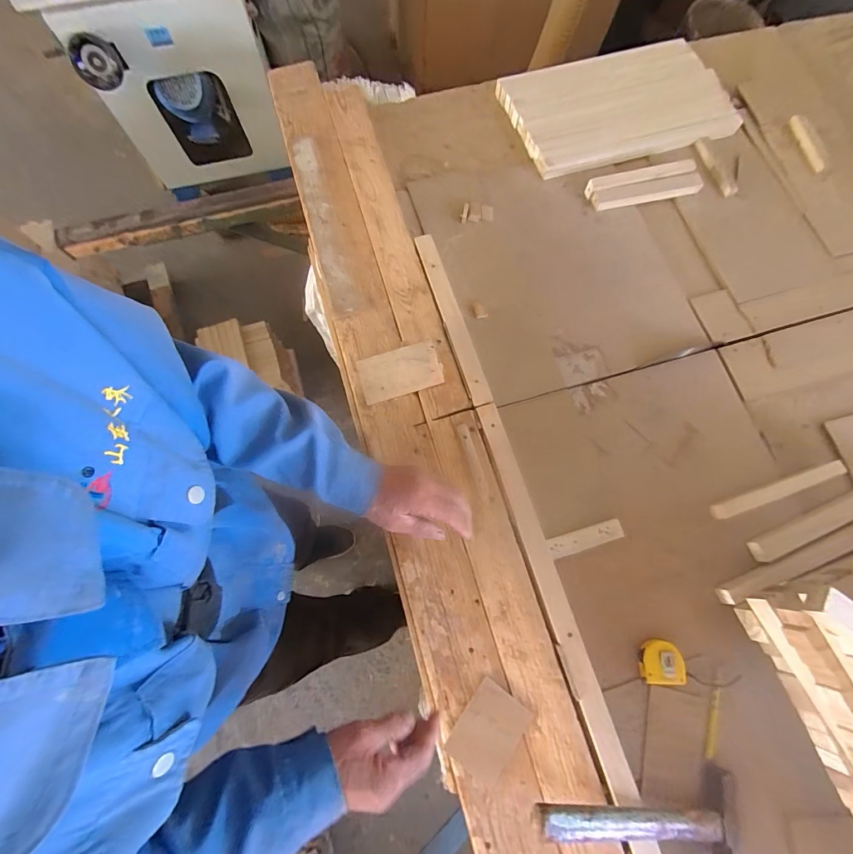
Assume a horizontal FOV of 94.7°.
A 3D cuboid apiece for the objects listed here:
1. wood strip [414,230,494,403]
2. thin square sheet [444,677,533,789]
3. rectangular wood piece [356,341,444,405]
[{"bbox_3d":[0.045,-0.188,0.670,0.034,0.013,0.334,-17,75,-6],"label":"wood strip"},{"bbox_3d":[0.081,0.394,0.507,0.074,0.007,0.102,33,76,8],"label":"thin square sheet"},{"bbox_3d":[-0.044,-0.089,0.650,0.131,0.013,0.080,-15,75,-6],"label":"rectangular wood piece"}]

